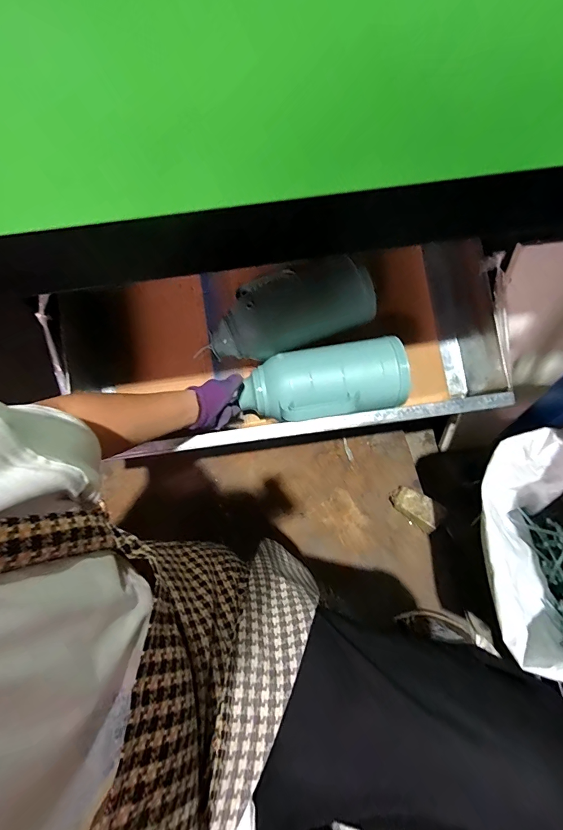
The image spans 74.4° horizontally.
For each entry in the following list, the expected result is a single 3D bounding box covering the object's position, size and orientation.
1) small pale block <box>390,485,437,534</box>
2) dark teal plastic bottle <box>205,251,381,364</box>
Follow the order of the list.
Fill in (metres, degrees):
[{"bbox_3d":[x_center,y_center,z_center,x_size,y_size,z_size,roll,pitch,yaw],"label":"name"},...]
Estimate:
[{"bbox_3d":[0.323,0.222,0.892,0.122,0.053,0.068,40,70,21],"label":"small pale block"},{"bbox_3d":[0.013,-0.232,0.805,0.346,0.148,0.136,-19,61,9],"label":"dark teal plastic bottle"}]

